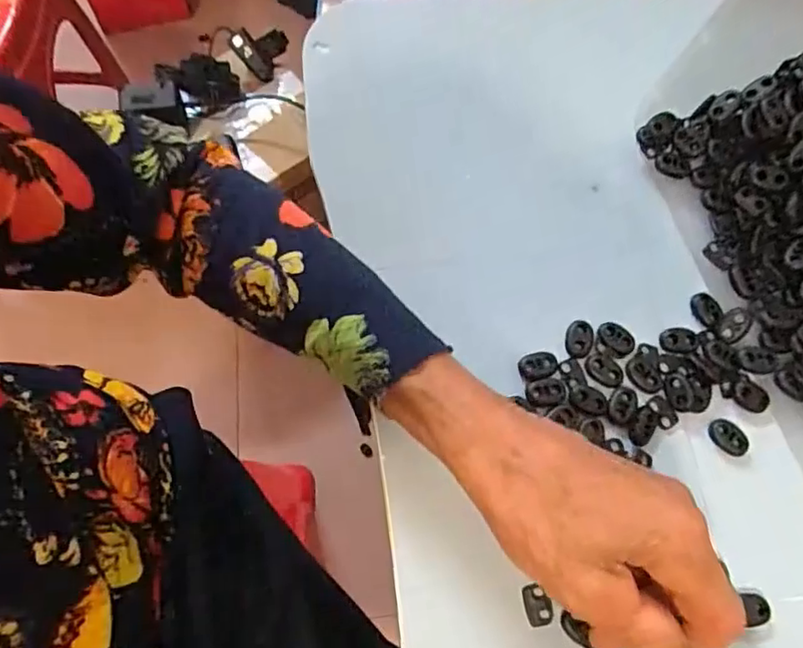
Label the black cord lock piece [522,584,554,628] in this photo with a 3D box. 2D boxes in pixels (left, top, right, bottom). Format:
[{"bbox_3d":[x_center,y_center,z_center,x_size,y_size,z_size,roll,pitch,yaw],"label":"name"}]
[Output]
[{"bbox_3d":[0.067,0.139,0.300,0.013,0.004,0.019,-10,69,-3],"label":"black cord lock piece"}]

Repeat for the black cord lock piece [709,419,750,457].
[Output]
[{"bbox_3d":[0.178,0.062,0.331,0.022,0.006,0.014,35,73,13],"label":"black cord lock piece"}]

